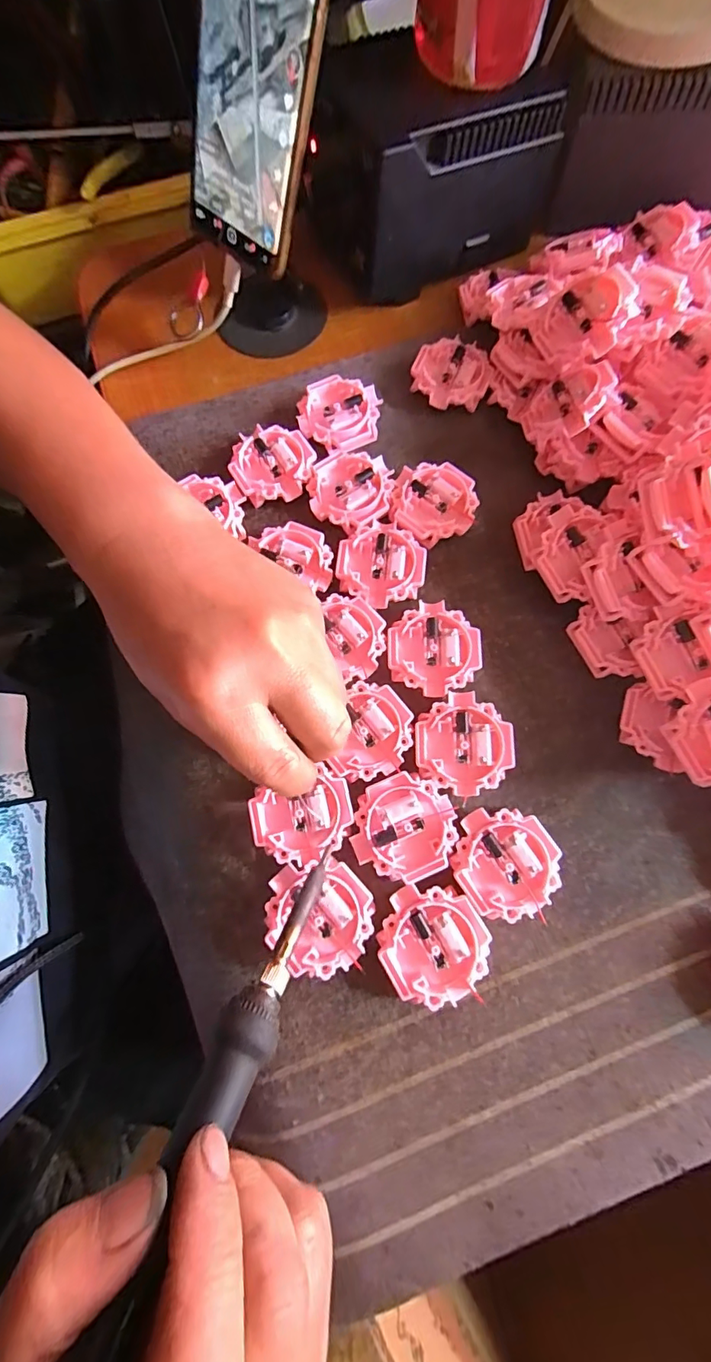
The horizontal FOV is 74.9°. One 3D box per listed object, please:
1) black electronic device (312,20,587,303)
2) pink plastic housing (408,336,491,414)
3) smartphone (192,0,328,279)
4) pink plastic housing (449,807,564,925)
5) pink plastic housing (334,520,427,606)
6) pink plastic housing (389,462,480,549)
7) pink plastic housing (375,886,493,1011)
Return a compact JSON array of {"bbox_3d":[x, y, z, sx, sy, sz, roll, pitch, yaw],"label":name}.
[{"bbox_3d":[0.052,-0.358,0.324,0.157,0.086,0.100,-27,77,-6],"label":"black electronic device"},{"bbox_3d":[0.066,-0.210,0.322,0.050,0.017,0.048,0,76,0],"label":"pink plastic housing"},{"bbox_3d":[-0.050,-0.318,0.233,0.077,0.164,0.015,38,48,9],"label":"smartphone"},{"bbox_3d":[0.078,0.095,0.243,0.051,0.016,0.052,2,76,1],"label":"pink plastic housing"},{"bbox_3d":[0.015,-0.070,0.284,0.051,0.016,0.051,7,76,2],"label":"pink plastic housing"},{"bbox_3d":[0.049,-0.111,0.295,0.053,0.016,0.050,0,76,0],"label":"pink plastic housing"},{"bbox_3d":[0.039,0.132,0.234,0.052,0.016,0.051,0,76,0],"label":"pink plastic housing"}]

